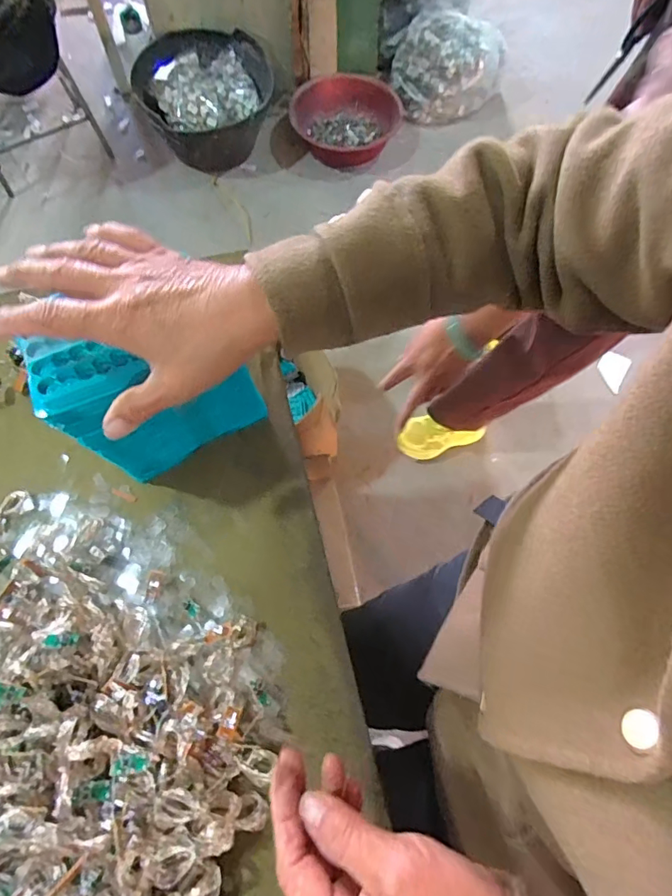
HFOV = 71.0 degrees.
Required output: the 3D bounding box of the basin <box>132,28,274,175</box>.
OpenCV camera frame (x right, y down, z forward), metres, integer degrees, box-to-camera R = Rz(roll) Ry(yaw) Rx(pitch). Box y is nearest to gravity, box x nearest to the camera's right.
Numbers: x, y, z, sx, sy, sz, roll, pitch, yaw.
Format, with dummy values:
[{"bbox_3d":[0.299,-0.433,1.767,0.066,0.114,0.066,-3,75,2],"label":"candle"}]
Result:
[{"bbox_3d":[-0.398,-1.079,1.508,0.398,0.256,0.363,1,68,-2],"label":"basin"}]

